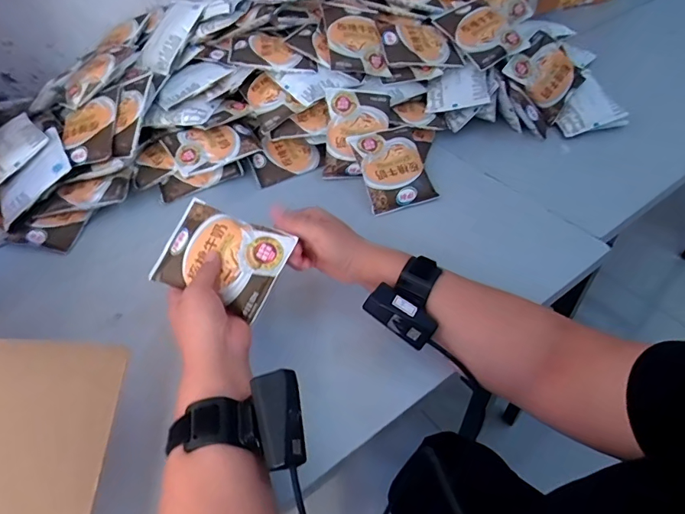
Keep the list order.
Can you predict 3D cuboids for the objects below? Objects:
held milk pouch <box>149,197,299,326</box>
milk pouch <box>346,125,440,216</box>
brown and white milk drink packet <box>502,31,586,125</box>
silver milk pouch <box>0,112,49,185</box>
[{"bbox_3d":[-0.128,-0.002,0.465,0.133,0.015,0.094,20,75,17],"label":"held milk pouch"},{"bbox_3d":[0.073,-0.133,0.648,0.096,0.021,0.135,-15,71,-8],"label":"milk pouch"},{"bbox_3d":[0.328,-0.292,0.715,0.087,0.117,0.022,-50,11,7],"label":"brown and white milk drink packet"},{"bbox_3d":[-0.476,-0.159,0.637,0.092,0.016,0.114,-43,61,-10],"label":"silver milk pouch"}]

